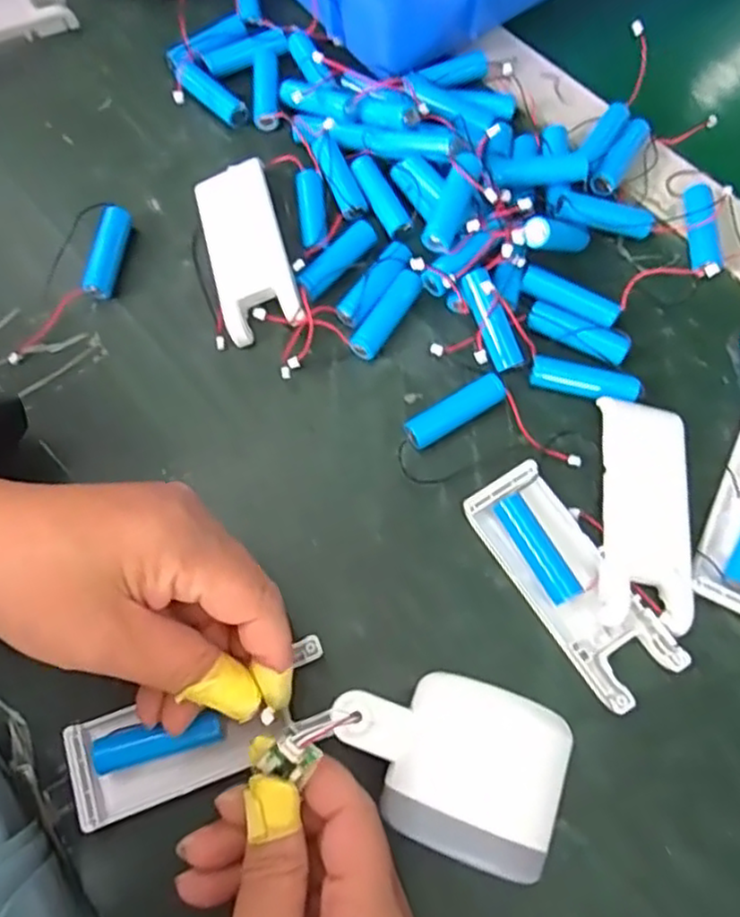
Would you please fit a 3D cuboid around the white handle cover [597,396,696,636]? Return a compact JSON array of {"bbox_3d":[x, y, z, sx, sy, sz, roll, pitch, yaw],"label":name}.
[{"bbox_3d":[0.122,0.023,0.302,0.040,0.015,0.100,6,70,4],"label":"white handle cover"}]

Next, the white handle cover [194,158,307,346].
[{"bbox_3d":[-0.064,-0.108,0.356,0.039,0.018,0.099,-15,69,-4],"label":"white handle cover"}]

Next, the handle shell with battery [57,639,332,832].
[{"bbox_3d":[-0.067,0.109,0.272,0.105,0.016,0.039,-18,70,-7],"label":"handle shell with battery"}]

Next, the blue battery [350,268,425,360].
[{"bbox_3d":[0.008,-0.072,0.343,0.013,0.014,0.050,34,74,13],"label":"blue battery"}]

